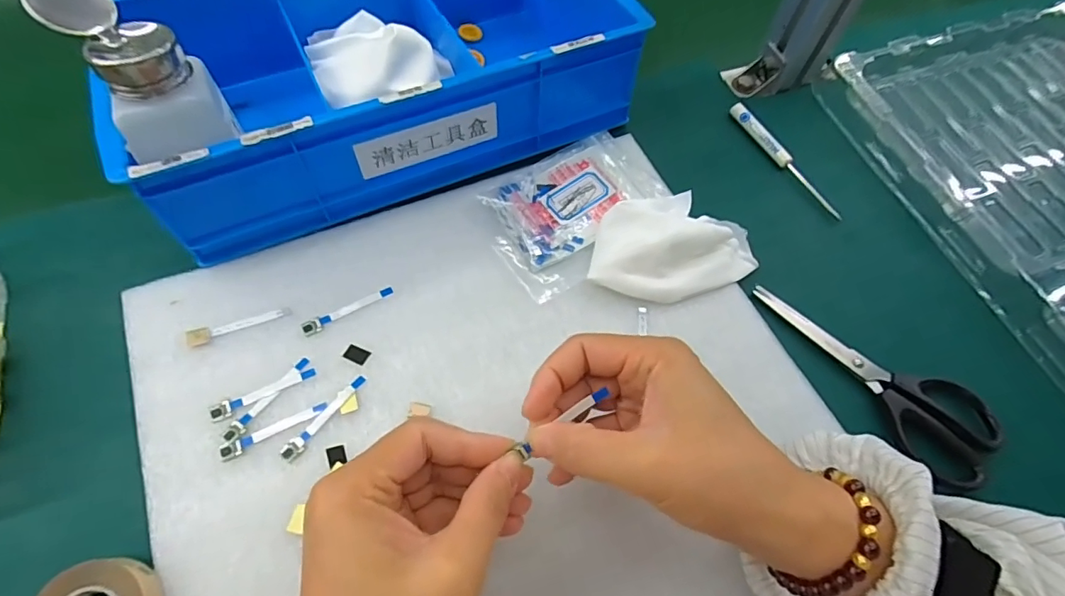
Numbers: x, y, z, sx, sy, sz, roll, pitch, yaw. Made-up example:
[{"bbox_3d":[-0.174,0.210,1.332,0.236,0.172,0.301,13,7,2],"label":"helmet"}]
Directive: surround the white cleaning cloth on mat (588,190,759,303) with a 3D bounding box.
[{"bbox_3d":[0.094,-0.040,0.346,0.114,0.027,0.074,-17,65,-11],"label":"white cleaning cloth on mat"}]

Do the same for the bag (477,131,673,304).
[{"bbox_3d":[0.032,-0.068,0.371,0.137,0.010,0.093,-36,70,-19],"label":"bag"}]

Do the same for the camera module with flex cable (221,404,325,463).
[{"bbox_3d":[-0.147,0.075,0.290,0.058,0.004,0.010,-25,67,-15],"label":"camera module with flex cable"}]

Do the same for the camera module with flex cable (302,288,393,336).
[{"bbox_3d":[-0.119,0.008,0.326,0.060,0.004,0.011,-27,68,-16],"label":"camera module with flex cable"}]

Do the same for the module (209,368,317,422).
[{"bbox_3d":[-0.158,0.056,0.297,0.059,0.004,0.011,-22,66,-14],"label":"module"}]

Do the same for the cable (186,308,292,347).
[{"bbox_3d":[-0.184,0.018,0.318,0.060,0.004,0.011,-15,65,-11],"label":"cable"}]

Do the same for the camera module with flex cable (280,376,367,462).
[{"bbox_3d":[-0.121,0.069,0.294,0.010,0.004,0.060,36,67,14],"label":"camera module with flex cable"}]

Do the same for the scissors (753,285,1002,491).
[{"bbox_3d":[0.227,0.042,0.335,0.065,0.013,0.162,-32,69,-17],"label":"scissors"}]

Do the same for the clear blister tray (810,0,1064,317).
[{"bbox_3d":[0.449,-0.148,0.437,0.333,0.034,0.247,-18,66,-12],"label":"clear blister tray"}]

